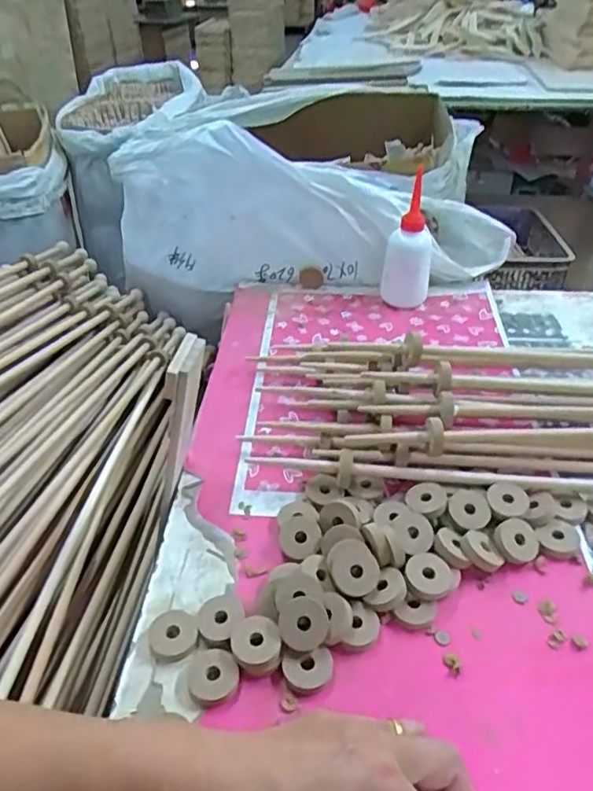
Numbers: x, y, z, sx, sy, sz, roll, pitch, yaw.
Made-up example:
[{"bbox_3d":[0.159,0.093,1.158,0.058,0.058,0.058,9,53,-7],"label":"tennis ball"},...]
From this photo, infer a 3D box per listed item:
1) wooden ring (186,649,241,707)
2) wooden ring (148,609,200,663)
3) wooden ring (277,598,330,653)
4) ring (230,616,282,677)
[{"bbox_3d":[-0.057,0.192,0.405,0.035,0.005,0.036,0,40,0],"label":"wooden ring"},{"bbox_3d":[-0.088,0.173,0.426,0.034,0.010,0.034,0,40,0],"label":"wooden ring"},{"bbox_3d":[0.006,0.160,0.415,0.035,0.006,0.035,1,70,-2],"label":"wooden ring"},{"bbox_3d":[-0.028,0.176,0.416,0.034,0.012,0.037,-16,47,-5],"label":"ring"}]

